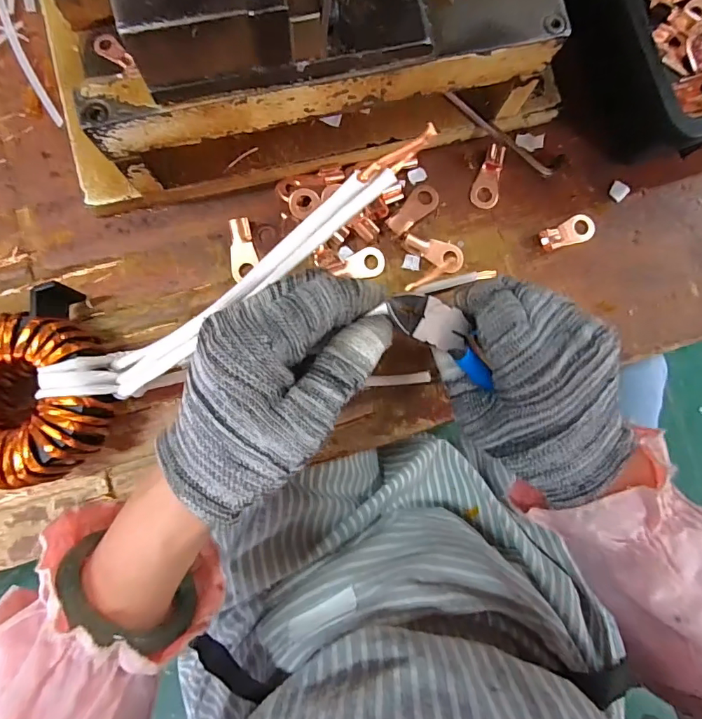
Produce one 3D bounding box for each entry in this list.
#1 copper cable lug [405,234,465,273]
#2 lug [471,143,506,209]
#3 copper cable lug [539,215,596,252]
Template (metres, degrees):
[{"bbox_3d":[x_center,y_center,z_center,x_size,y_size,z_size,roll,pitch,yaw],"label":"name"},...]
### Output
[{"bbox_3d":[0.056,-0.072,0.301,0.040,0.009,0.018,31,84,-2],"label":"copper cable lug"},{"bbox_3d":[0.094,-0.123,0.309,0.018,0.006,0.042,18,85,-3],"label":"lug"},{"bbox_3d":[0.147,-0.086,0.309,0.042,0.008,0.018,-18,87,-5],"label":"copper cable lug"}]

